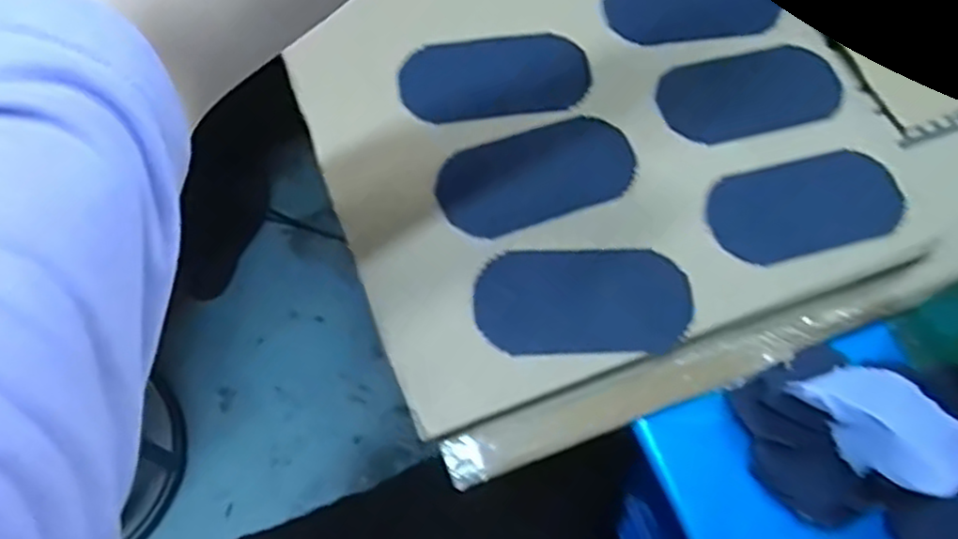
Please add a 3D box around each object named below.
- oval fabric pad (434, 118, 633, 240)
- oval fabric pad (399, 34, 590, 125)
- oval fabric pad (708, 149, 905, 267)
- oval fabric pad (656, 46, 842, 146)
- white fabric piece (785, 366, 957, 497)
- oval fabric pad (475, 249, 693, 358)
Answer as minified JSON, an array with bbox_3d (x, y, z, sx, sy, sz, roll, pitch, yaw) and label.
[{"bbox_3d":[0.038,-0.063,0.470,0.130,0.004,0.065,-19,69,-13],"label":"oval fabric pad"},{"bbox_3d":[0.012,-0.134,0.499,0.128,0.007,0.062,-9,67,-9],"label":"oval fabric pad"},{"bbox_3d":[0.213,-0.042,0.469,0.123,0.008,0.066,-11,67,-10],"label":"oval fabric pad"},{"bbox_3d":[0.190,-0.125,0.507,0.125,0.008,0.066,-12,67,-10],"label":"oval fabric pad"},{"bbox_3d":[0.241,0.087,0.432,0.066,0.038,0.095,-41,75,-20],"label":"white fabric piece"},{"bbox_3d":[0.064,0.020,0.441,0.128,0.005,0.066,0,66,-5],"label":"oval fabric pad"}]

